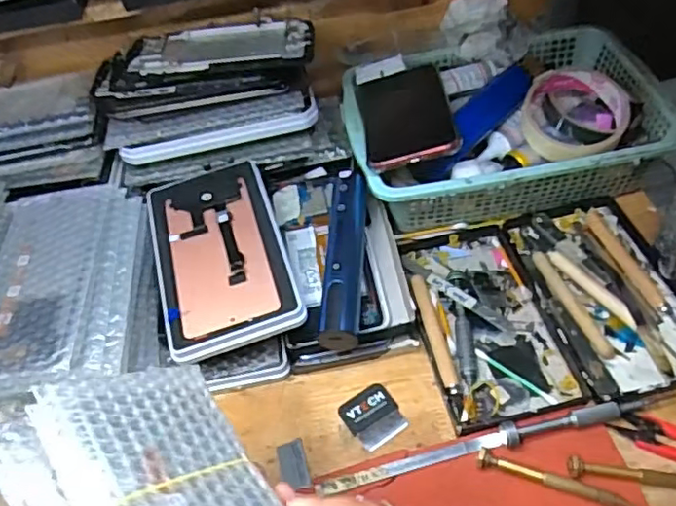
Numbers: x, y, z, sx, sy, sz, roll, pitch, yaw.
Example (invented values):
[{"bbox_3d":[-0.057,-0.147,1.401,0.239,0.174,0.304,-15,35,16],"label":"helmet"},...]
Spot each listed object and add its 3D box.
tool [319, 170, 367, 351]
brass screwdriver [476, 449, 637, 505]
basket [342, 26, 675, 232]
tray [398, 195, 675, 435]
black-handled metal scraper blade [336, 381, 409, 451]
[{"bbox_3d":[0.006,0.005,0.488,0.028,0.034,0.157,0,50,8],"label":"tool"},{"bbox_3d":[0.147,0.148,0.390,0.116,0.008,0.012,13,53,18],"label":"brass screwdriver"},{"bbox_3d":[0.147,-0.122,0.558,0.270,0.066,0.187,-11,49,-1],"label":"basket"},{"bbox_3d":[0.164,0.039,0.483,0.200,0.028,0.177,-13,49,-3],"label":"tray"},{"bbox_3d":[0.026,0.120,0.452,0.039,0.004,0.041,-29,52,-16],"label":"black-handled metal scraper blade"}]

